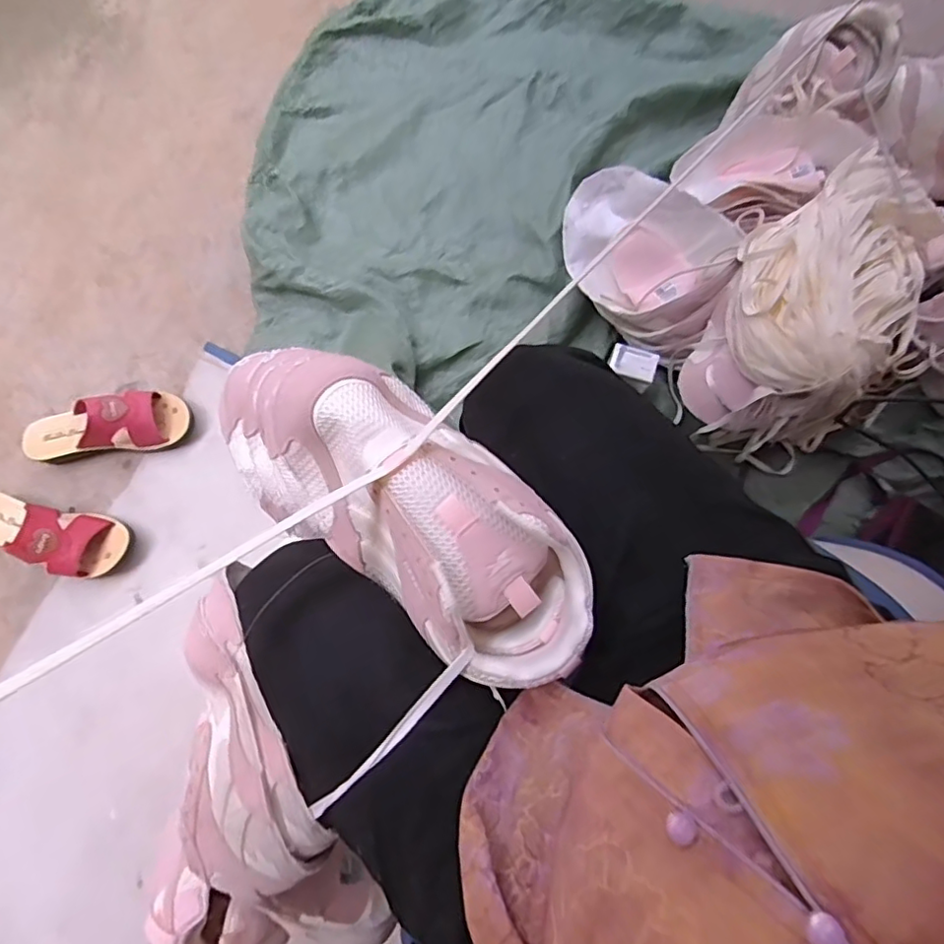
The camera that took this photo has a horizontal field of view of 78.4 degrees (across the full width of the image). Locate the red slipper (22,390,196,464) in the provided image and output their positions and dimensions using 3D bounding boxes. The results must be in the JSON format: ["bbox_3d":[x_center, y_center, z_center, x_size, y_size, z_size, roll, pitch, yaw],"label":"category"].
[{"bbox_3d":[-0.511,-0.064,0.800,0.224,0.077,0.079,-12,76,-2],"label":"red slipper"}]

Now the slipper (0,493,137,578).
[{"bbox_3d":[-0.581,0.085,0.777,0.220,0.075,0.085,12,77,4],"label":"slipper"}]

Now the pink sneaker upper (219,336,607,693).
[{"bbox_3d":[-0.037,0.021,0.362,0.259,0.062,0.117,39,80,3],"label":"pink sneaker upper"}]

